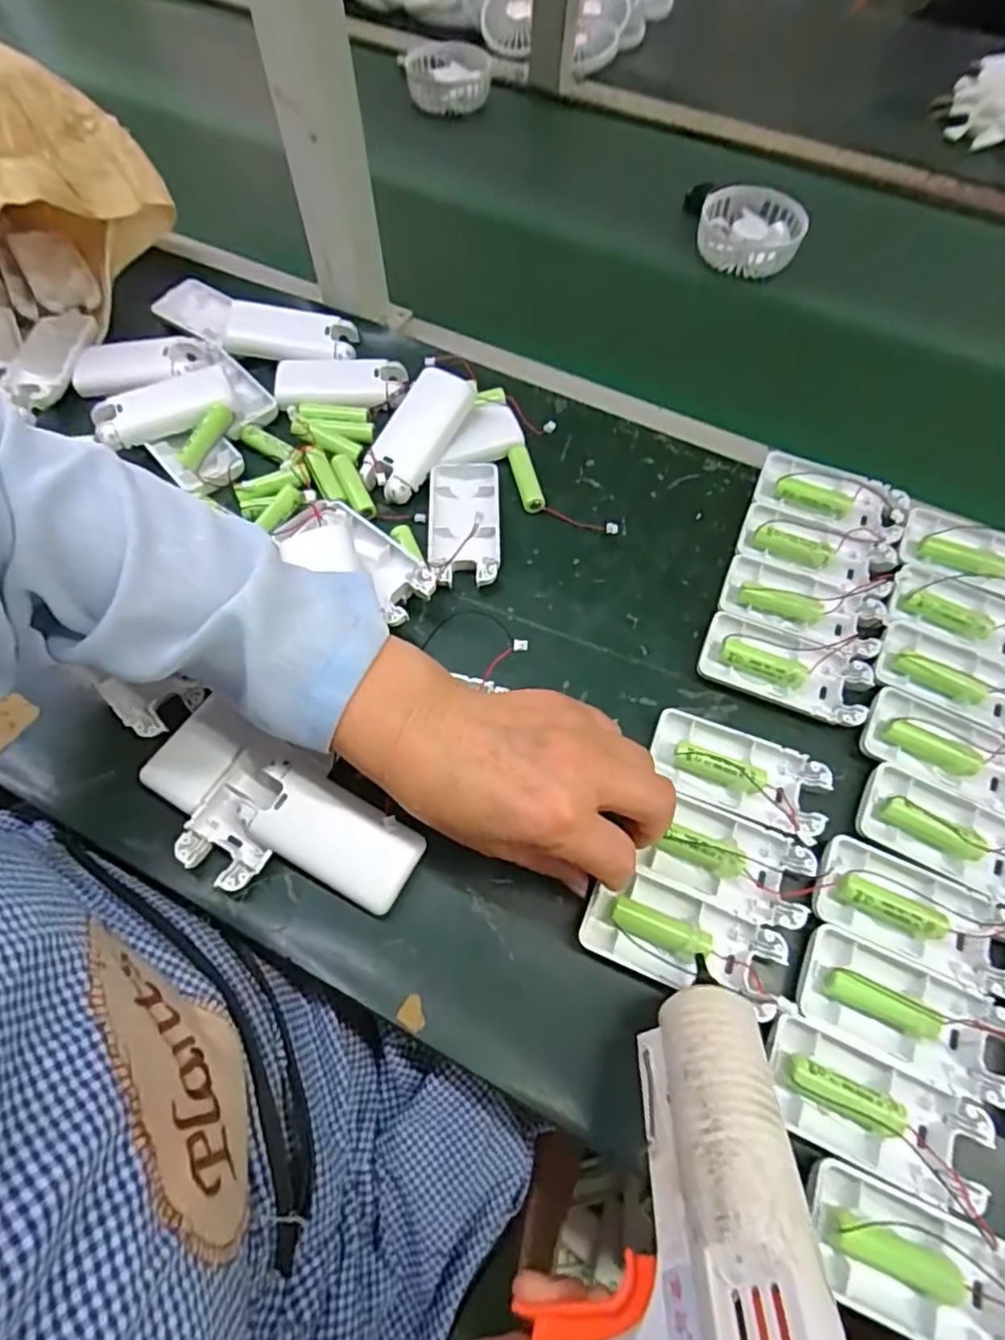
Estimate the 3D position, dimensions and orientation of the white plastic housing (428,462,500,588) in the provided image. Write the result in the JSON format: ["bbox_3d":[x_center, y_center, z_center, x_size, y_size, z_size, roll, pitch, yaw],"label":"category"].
[{"bbox_3d":[-0.025,-0.097,0.426,0.046,0.018,0.095,-1,64,-1],"label":"white plastic housing"}]

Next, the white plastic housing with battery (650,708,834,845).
[{"bbox_3d":[0.128,0.056,0.353,0.093,0.015,0.046,22,66,10],"label":"white plastic housing with battery"}]

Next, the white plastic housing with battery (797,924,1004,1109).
[{"bbox_3d":[0.187,0.160,0.303,0.093,0.015,0.044,23,66,10],"label":"white plastic housing with battery"}]

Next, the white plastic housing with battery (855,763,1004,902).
[{"bbox_3d":[0.237,0.088,0.340,0.096,0.016,0.043,26,67,12],"label":"white plastic housing with battery"}]

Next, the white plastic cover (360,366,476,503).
[{"bbox_3d":[-0.058,-0.162,0.442,0.047,0.016,0.097,28,82,11],"label":"white plastic cover"}]

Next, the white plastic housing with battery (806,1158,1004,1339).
[{"bbox_3d":[0.171,0.246,0.262,0.093,0.015,0.046,22,66,10],"label":"white plastic housing with battery"}]

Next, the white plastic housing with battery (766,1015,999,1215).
[{"bbox_3d":[0.163,0.197,0.287,0.093,0.017,0.044,22,66,10],"label":"white plastic housing with battery"}]

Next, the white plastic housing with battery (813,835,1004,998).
[{"bbox_3d":[0.204,0.122,0.321,0.094,0.013,0.046,24,66,11],"label":"white plastic housing with battery"}]

